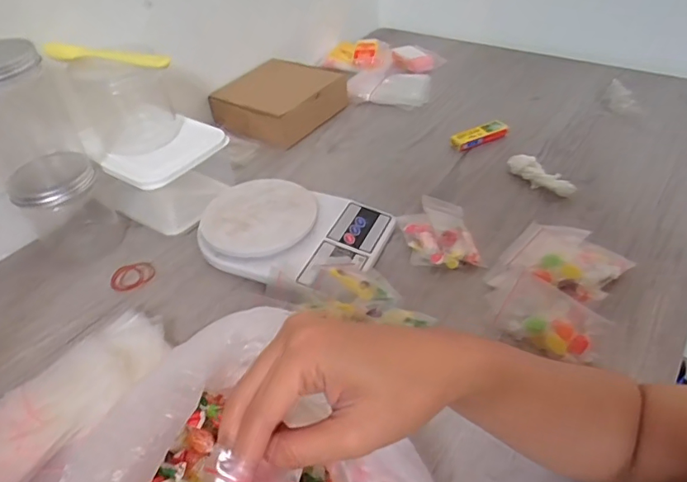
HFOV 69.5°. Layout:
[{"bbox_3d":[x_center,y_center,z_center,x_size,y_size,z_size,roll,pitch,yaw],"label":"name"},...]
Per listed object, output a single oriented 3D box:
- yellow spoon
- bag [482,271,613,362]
[{"bbox_3d":[-0.255,-0.198,0.528,0.133,0.025,0.019,2,43,9],"label":"yellow spoon"},{"bbox_3d":[0.176,0.070,0.448,0.063,0.020,0.099,-52,48,0],"label":"bag"}]

